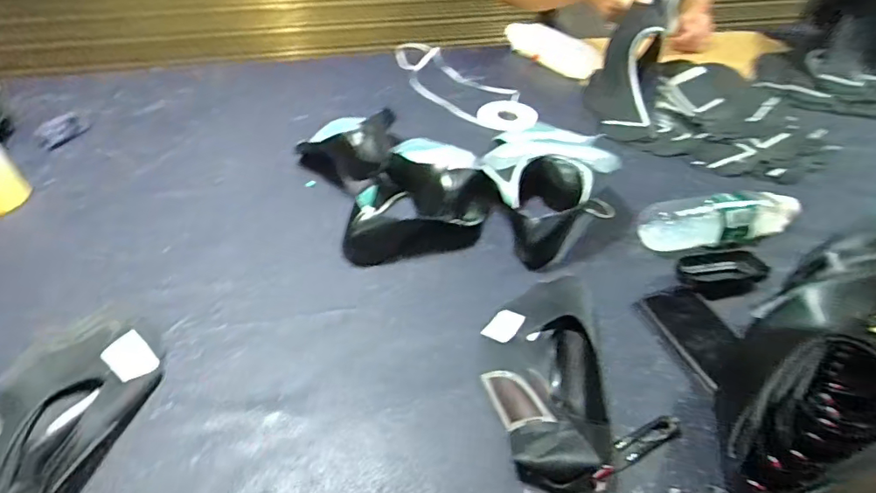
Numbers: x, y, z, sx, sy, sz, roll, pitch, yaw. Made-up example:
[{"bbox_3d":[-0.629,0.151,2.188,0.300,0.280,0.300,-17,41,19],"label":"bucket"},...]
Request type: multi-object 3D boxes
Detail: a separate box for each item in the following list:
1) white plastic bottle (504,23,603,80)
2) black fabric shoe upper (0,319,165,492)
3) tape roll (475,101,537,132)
[{"bbox_3d":[0.241,-0.427,1.132,0.233,0.063,0.053,35,52,30],"label":"white plastic bottle"},{"bbox_3d":[-0.361,0.148,0.472,0.148,0.044,0.244,8,43,6],"label":"black fabric shoe upper"},{"bbox_3d":[0.127,-0.240,0.958,0.106,0.010,0.103,1,43,-1],"label":"tape roll"}]

